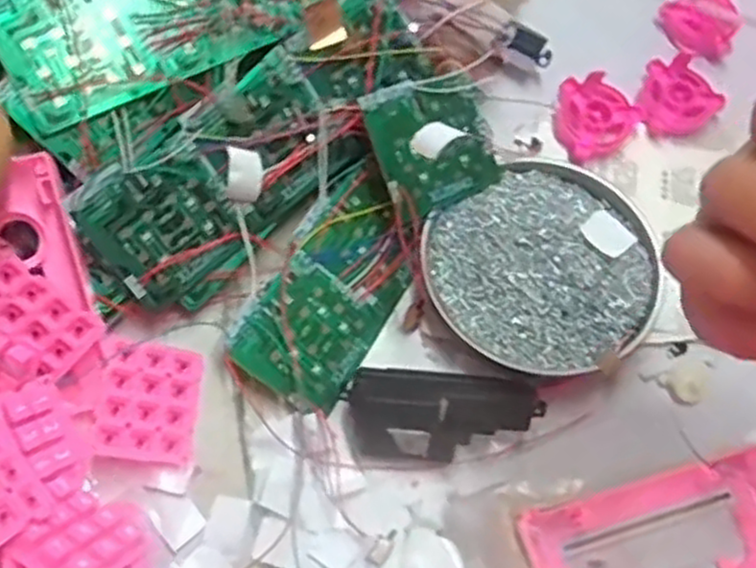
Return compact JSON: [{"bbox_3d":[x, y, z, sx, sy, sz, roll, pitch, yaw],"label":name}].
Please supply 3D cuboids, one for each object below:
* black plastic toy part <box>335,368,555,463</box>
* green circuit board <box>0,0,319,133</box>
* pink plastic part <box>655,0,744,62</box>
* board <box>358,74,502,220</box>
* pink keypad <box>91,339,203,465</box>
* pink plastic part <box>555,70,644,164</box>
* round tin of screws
[{"bbox_3d":[0.035,0.072,0.405,0.104,0.036,0.046,4,65,-1],"label":"black plastic toy part"},{"bbox_3d":[-0.095,-0.154,0.409,0.208,0.007,0.068,-29,102,-17],"label":"green circuit board"},{"bbox_3d":[0.225,-0.187,0.533,0.053,0.017,0.049,1,67,-3],"label":"pink plastic part"},{"bbox_3d":[0.034,-0.082,0.438,0.073,0.008,0.073,-25,105,-20],"label":"board"},{"bbox_3d":[-0.117,0.059,0.389,0.051,0.005,0.058,12,68,-26],"label":"pink keypad"},{"bbox_3d":[0.136,-0.107,0.492,0.051,0.018,0.052,1,67,-3],"label":"pink plastic part"},{"bbox_3d":[0.098,-0.008,0.448,0.132,0.029,0.125,1,67,-3],"label":"round tin of screws"}]

